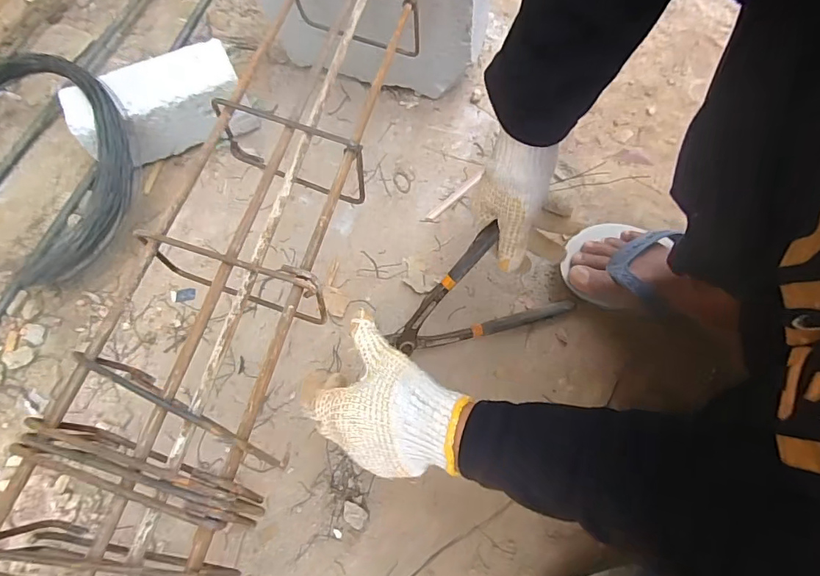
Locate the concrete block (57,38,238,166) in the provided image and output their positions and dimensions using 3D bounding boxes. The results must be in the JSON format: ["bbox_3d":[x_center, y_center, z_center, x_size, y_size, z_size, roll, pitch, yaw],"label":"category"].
[{"bbox_3d":[-0.310,-0.222,0.583,0.202,0.099,0.083,-23,69,-12],"label":"concrete block"}]

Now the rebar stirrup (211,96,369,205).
[{"bbox_3d":[-0.107,-0.118,0.404,0.143,0.083,0.015,21,68,9],"label":"rebar stirrup"}]

